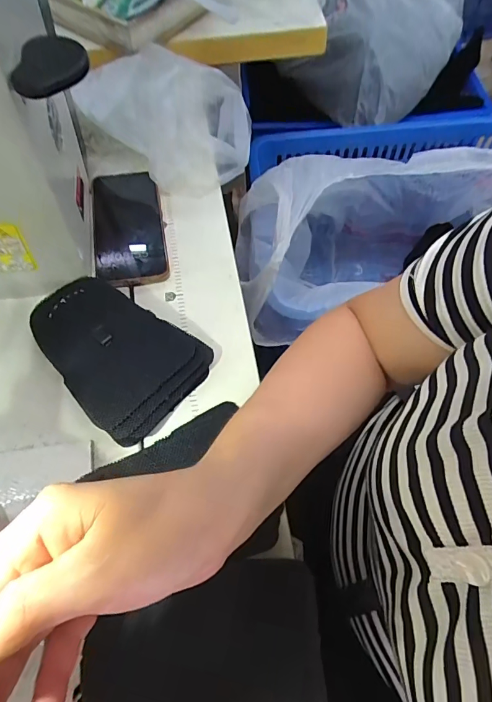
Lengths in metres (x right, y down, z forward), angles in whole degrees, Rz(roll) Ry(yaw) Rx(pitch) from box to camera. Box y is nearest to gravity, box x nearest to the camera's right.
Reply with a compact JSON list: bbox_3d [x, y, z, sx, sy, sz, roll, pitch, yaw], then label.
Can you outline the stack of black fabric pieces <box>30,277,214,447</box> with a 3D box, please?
[{"bbox_3d":[-0.122,-0.004,0.380,0.159,0.029,0.110,39,71,19],"label":"stack of black fabric pieces"}]

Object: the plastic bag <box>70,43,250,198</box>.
[{"bbox_3d":[-0.079,-0.292,0.498,0.165,0.093,0.174,31,69,16],"label":"plastic bag"}]

